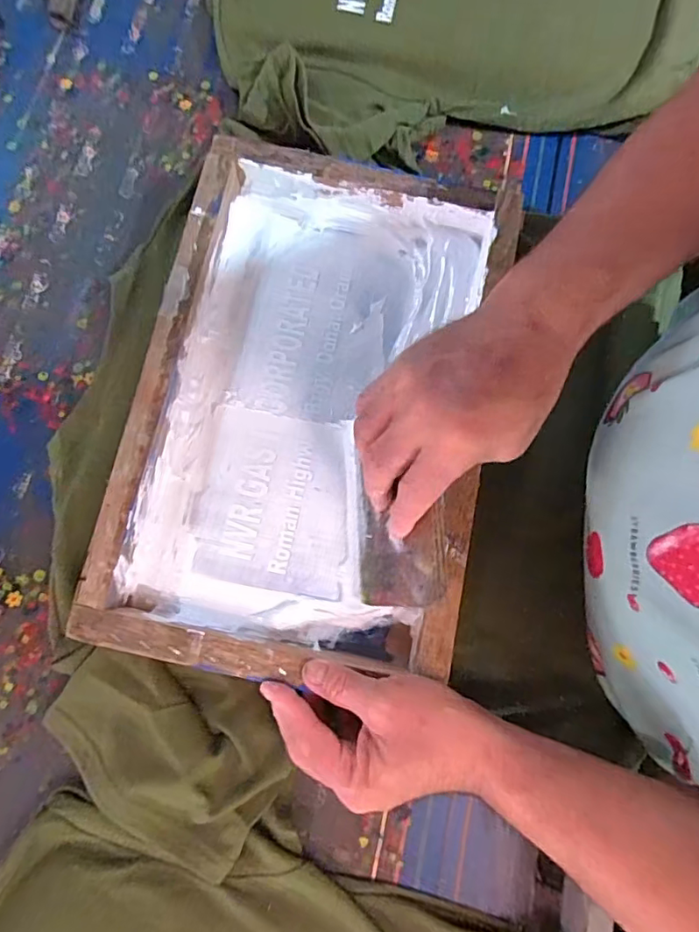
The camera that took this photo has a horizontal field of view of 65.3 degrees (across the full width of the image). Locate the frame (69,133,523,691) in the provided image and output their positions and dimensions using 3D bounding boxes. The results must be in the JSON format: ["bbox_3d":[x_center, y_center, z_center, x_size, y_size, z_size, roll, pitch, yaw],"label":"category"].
[{"bbox_3d":[-0.030,-0.052,0.447,0.281,0.051,0.419,11,77,2],"label":"frame"}]

